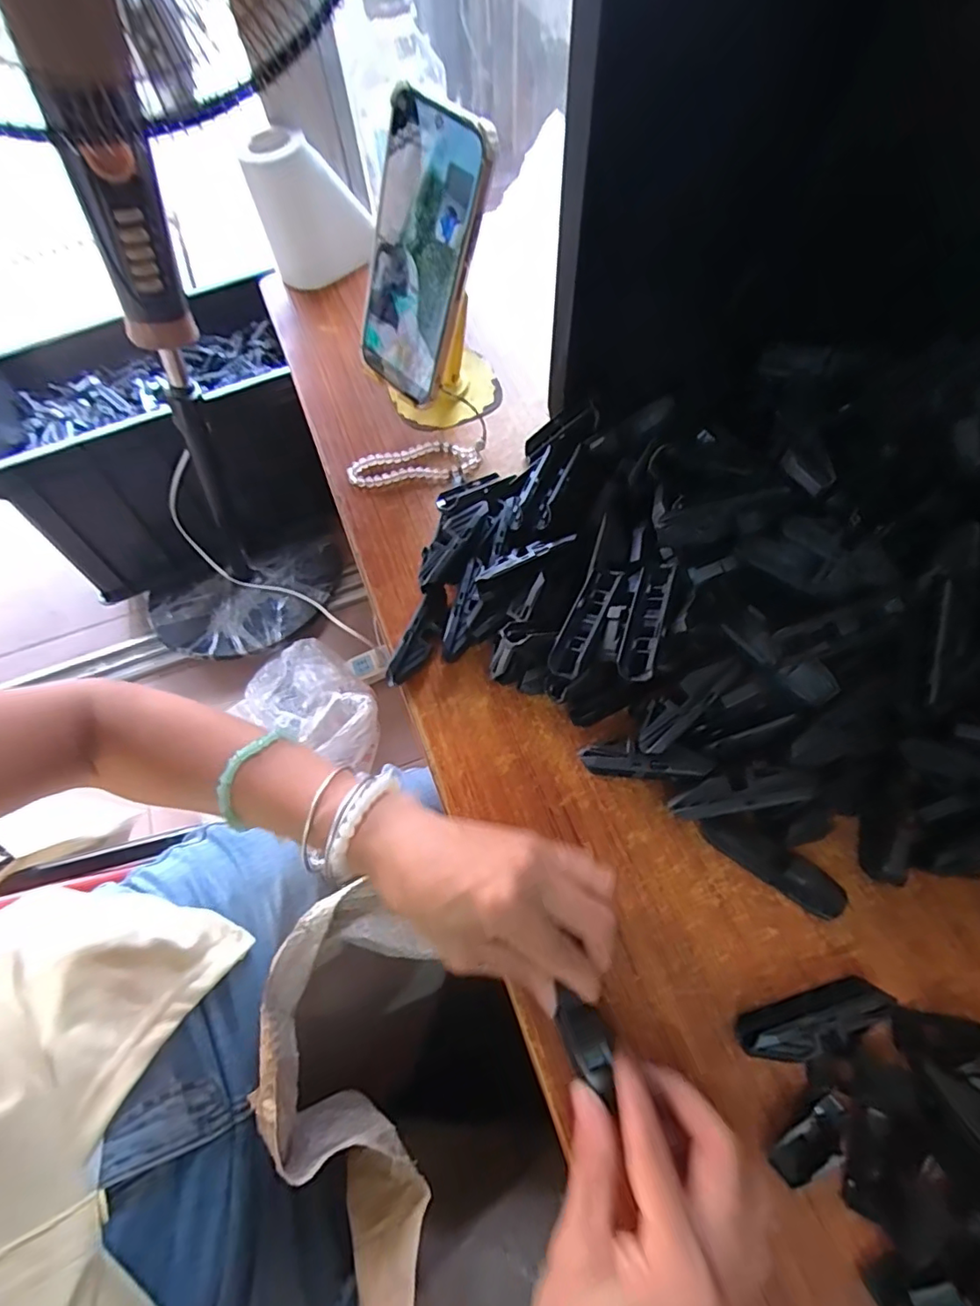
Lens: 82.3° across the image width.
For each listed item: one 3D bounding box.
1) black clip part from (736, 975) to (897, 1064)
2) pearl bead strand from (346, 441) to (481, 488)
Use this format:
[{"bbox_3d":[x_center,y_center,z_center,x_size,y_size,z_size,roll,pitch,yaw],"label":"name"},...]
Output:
[{"bbox_3d":[0.154,0.177,0.265,0.072,0.020,0.025,-16,63,-5],"label":"black clip part"},{"bbox_3d":[-0.060,-0.151,0.444,0.101,0.009,0.041,-1,63,3],"label":"pearl bead strand"}]

